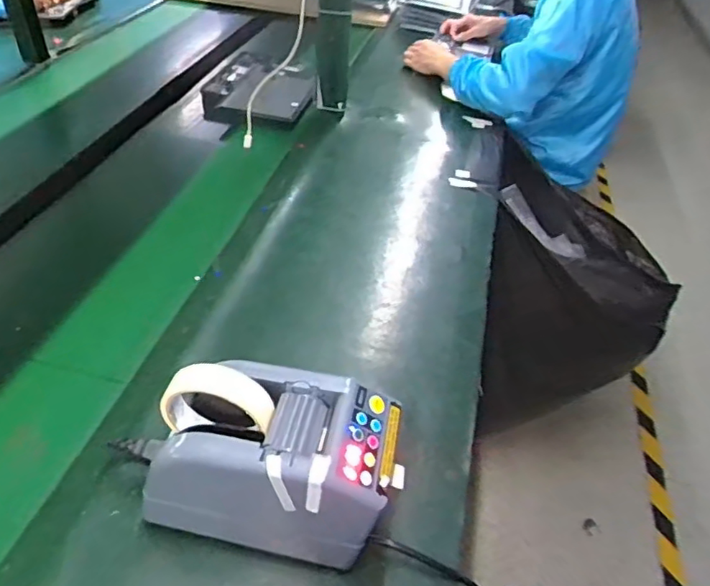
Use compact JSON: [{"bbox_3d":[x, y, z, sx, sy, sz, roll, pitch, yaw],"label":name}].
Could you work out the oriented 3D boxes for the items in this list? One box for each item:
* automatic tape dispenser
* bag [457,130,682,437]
[{"bbox_3d":[-0.070,0.140,0.503,0.218,0.147,0.115,10,43,6],"label":"automatic tape dispenser"},{"bbox_3d":[0.435,-0.037,1.347,0.462,0.621,0.451,3,42,-2],"label":"bag"}]

